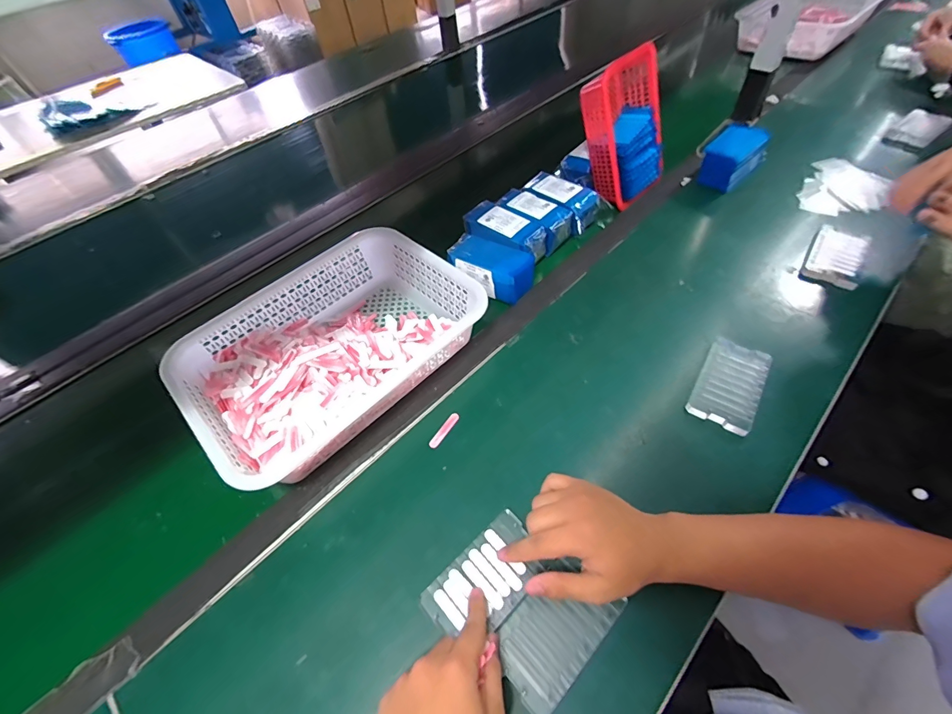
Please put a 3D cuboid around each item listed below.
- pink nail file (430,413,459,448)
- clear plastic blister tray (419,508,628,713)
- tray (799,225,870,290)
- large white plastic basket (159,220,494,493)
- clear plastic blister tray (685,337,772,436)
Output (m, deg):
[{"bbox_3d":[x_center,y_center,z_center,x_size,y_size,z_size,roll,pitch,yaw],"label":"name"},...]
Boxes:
[{"bbox_3d":[-0.038,0.089,0.494,0.011,0.004,0.051,27,59,24],"label":"pink nail file"},{"bbox_3d":[0.038,0.229,0.375,0.139,0.013,0.117,34,62,28],"label":"clear plastic blister tray"},{"bbox_3d":[0.551,-0.155,0.618,0.067,0.011,0.143,29,60,25],"label":"tray"},{"bbox_3d":[-0.195,-0.020,0.544,0.250,0.081,0.350,35,63,28],"label":"large white plastic basket"},{"bbox_3d":[0.312,0.033,0.497,0.068,0.014,0.124,26,59,24],"label":"clear plastic blister tray"}]

